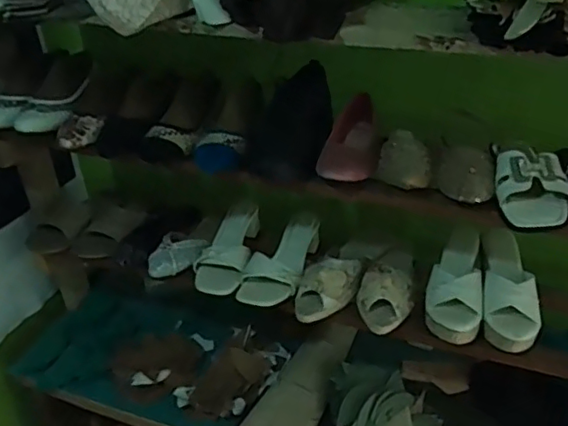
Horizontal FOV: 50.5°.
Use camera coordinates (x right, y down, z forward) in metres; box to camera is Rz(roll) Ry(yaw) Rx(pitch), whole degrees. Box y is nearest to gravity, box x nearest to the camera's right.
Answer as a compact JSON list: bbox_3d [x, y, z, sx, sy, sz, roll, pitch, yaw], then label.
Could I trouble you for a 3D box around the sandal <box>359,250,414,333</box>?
[{"bbox_3d":[0.175,0.107,1.000,0.088,0.062,0.215,5,32,13],"label":"sandal"}]

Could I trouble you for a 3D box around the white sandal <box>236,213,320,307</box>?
[{"bbox_3d":[-0.002,0.081,1.061,0.096,0.060,0.210,8,33,18],"label":"white sandal"}]

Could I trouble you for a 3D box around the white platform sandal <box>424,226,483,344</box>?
[{"bbox_3d":[0.272,0.109,0.961,0.082,0.067,0.218,5,32,14],"label":"white platform sandal"}]

